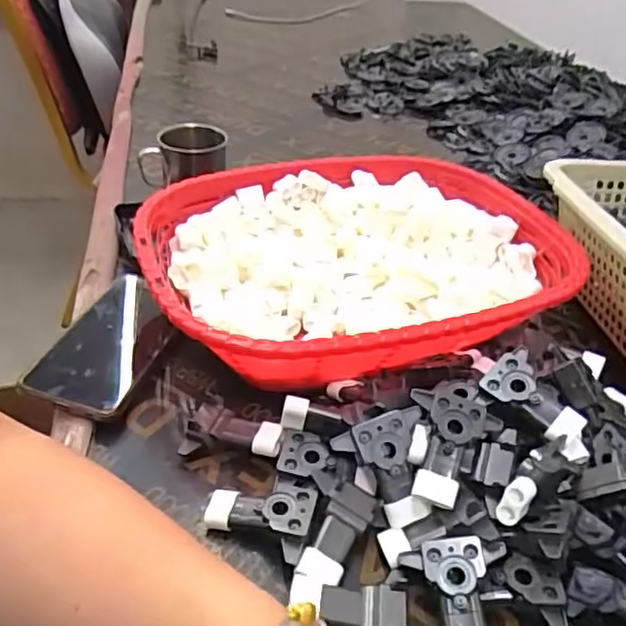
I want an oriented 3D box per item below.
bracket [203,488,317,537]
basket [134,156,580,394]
[{"bbox_3d":[-0.032,0.125,0.393,0.066,0.020,0.031,7,36,3],"label":"bracket"},{"bbox_3d":[0.039,-0.039,0.555,0.357,0.089,0.268,-10,39,-19],"label":"basket"}]

